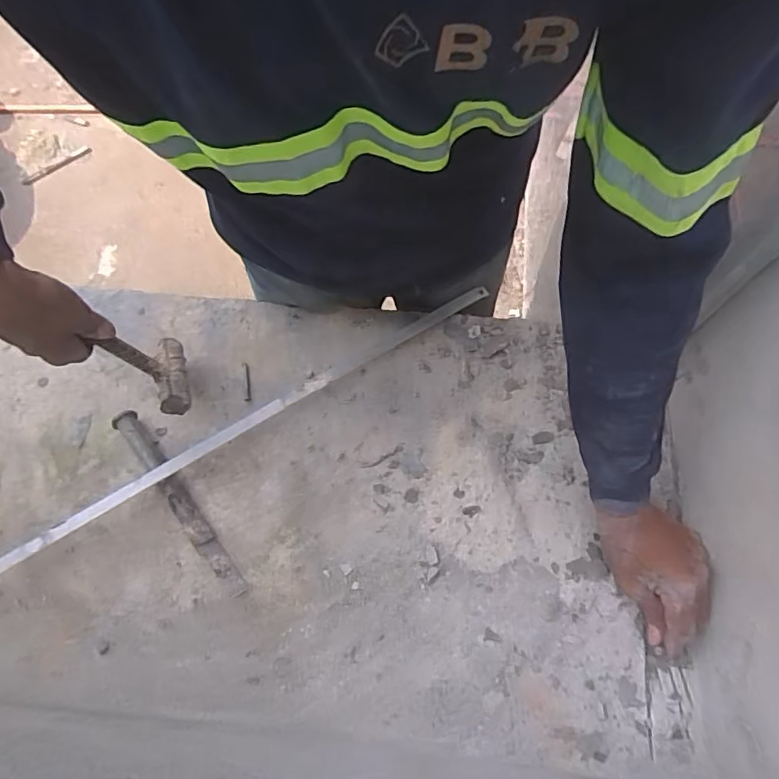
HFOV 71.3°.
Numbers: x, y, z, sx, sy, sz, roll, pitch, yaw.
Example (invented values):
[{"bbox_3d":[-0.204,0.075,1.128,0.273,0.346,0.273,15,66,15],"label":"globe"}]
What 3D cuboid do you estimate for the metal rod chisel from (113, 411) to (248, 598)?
[{"bbox_3d":[-0.230,0.119,0.588,0.025,0.023,0.241,-37,74,-12],"label":"metal rod chisel"}]

